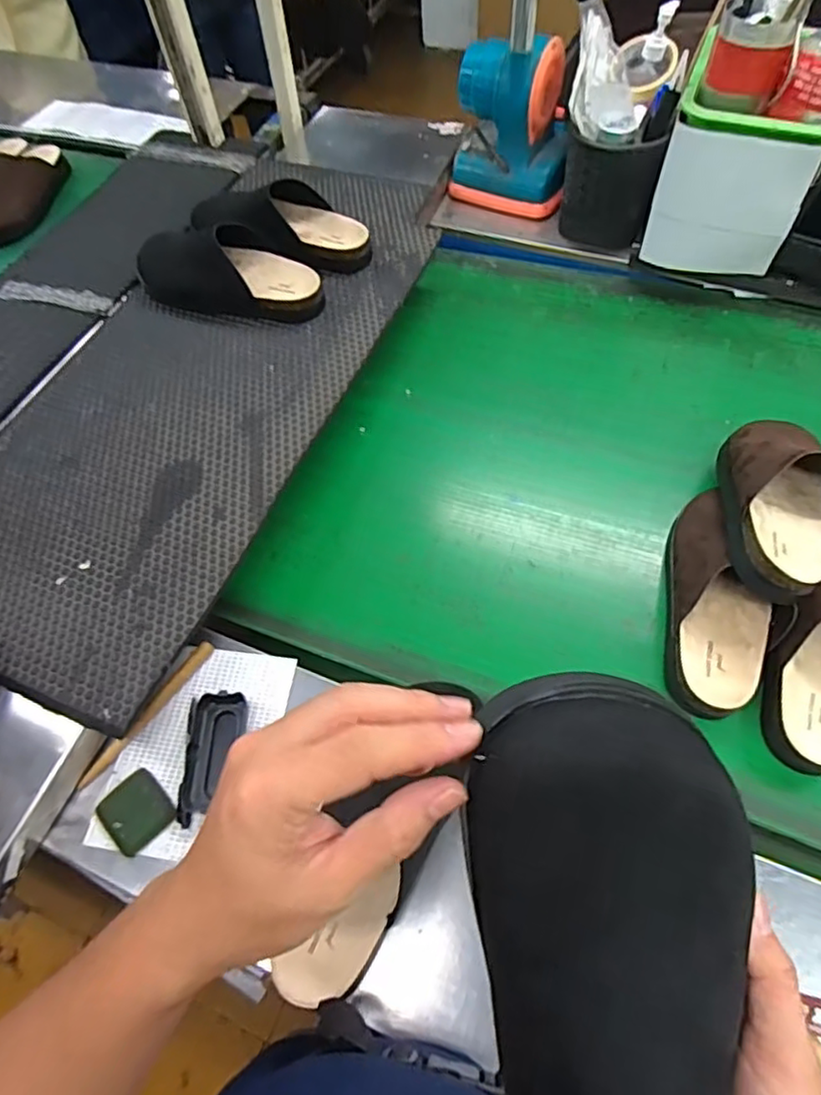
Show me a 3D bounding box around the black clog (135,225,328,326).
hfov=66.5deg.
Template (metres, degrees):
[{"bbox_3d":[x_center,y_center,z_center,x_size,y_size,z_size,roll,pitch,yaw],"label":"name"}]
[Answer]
[{"bbox_3d":[-0.259,-0.392,0.869,0.279,0.093,0.123,8,60,9],"label":"black clog"}]

